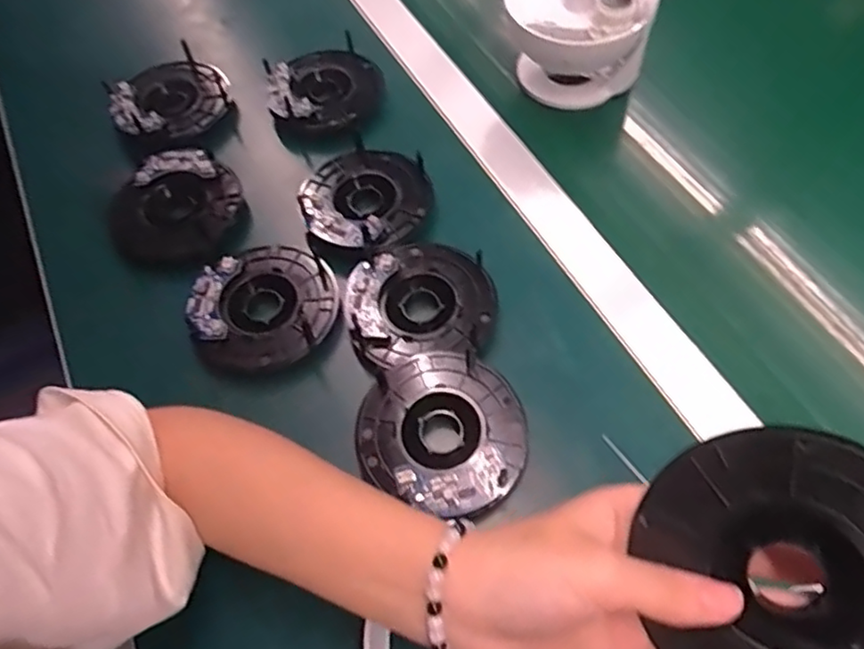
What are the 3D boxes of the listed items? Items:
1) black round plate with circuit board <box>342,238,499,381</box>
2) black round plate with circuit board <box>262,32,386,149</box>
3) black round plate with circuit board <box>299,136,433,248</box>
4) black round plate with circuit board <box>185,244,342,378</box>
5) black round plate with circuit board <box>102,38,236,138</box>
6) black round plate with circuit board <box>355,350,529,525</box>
[{"bbox_3d":[-0.010,-0.018,0.437,0.098,0.017,0.098,-2,59,4],"label":"black round plate with circuit board"},{"bbox_3d":[-0.093,-0.204,0.552,0.094,0.035,0.107,-12,59,-2],"label":"black round plate with circuit board"},{"bbox_3d":[-0.053,-0.100,0.484,0.095,0.013,0.097,-2,59,4],"label":"black round plate with circuit board"},{"bbox_3d":[-0.115,-0.014,0.438,0.100,0.012,0.090,-41,65,-18],"label":"black round plate with circuit board"},{"bbox_3d":[-0.226,-0.194,0.552,0.096,0.026,0.096,-2,59,4],"label":"black round plate with circuit board"},{"bbox_3d":[0.007,0.066,0.391,0.101,0.017,0.097,-2,59,4],"label":"black round plate with circuit board"}]

